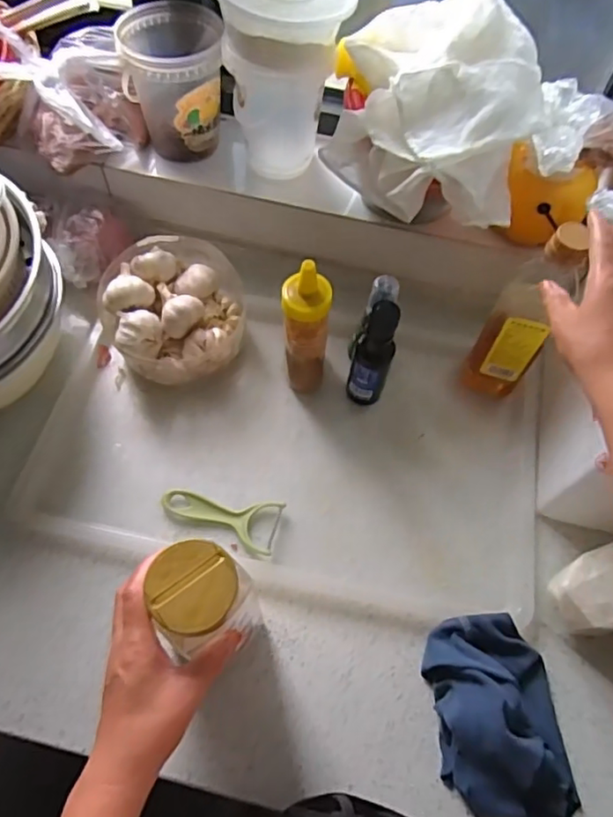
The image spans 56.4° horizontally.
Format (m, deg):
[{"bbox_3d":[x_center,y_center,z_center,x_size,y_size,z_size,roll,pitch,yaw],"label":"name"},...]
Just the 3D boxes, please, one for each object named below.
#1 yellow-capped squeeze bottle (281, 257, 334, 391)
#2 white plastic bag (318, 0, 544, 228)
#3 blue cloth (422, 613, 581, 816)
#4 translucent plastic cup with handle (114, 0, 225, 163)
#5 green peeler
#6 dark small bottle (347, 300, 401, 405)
[{"bbox_3d":[-0.001,-0.076,0.628,0.054,0.183,0.049,0,61,-4],"label":"yellow-capped squeeze bottle"},{"bbox_3d":[0.131,-0.296,0.591,0.207,0.153,0.205,12,61,2],"label":"white plastic bag"},{"bbox_3d":[0.177,0.278,0.504,0.115,0.059,0.178,-5,62,-7],"label":"blue cloth"},{"bbox_3d":[-0.155,-0.385,0.684,0.116,0.129,0.110,-8,62,-8],"label":"translucent plastic cup with handle"},{"bbox_3d":[-0.092,0.120,0.609,0.126,0.011,0.055,8,61,0],"label":"green peeler"},{"bbox_3d":[0.074,-0.055,0.634,0.044,0.156,0.045,15,61,4],"label":"dark small bottle"}]

